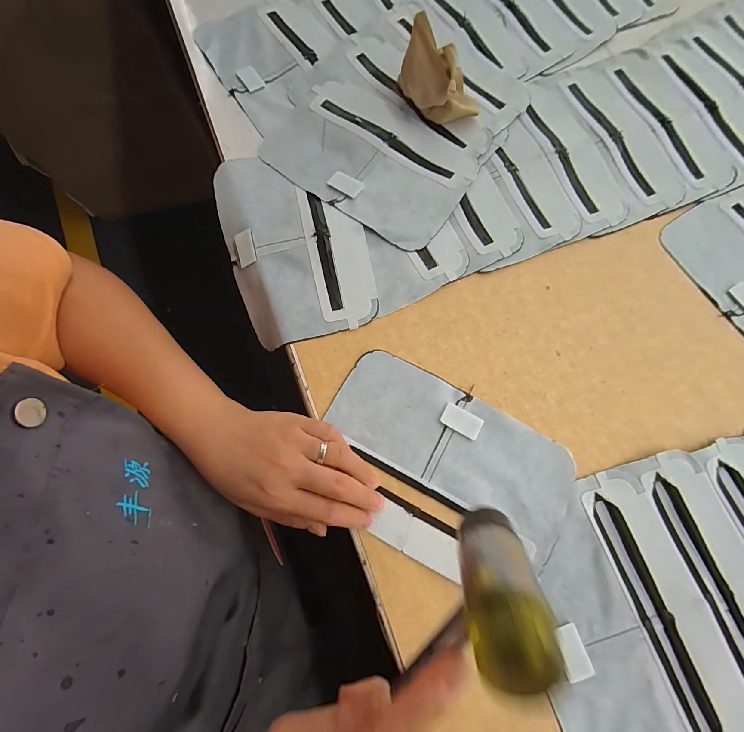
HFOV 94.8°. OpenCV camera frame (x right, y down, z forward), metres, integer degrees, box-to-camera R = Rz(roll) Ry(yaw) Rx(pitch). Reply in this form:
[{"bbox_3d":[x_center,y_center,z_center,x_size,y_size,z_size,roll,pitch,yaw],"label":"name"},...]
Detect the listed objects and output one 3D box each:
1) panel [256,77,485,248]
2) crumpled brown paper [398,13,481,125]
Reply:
[{"bbox_3d":[-0.002,-0.201,0.335,0.187,0.008,0.123,36,79,8],"label":"panel"},{"bbox_3d":[0.066,-0.277,0.327,0.071,0.063,0.061,-13,76,-4],"label":"crumpled brown paper"}]

